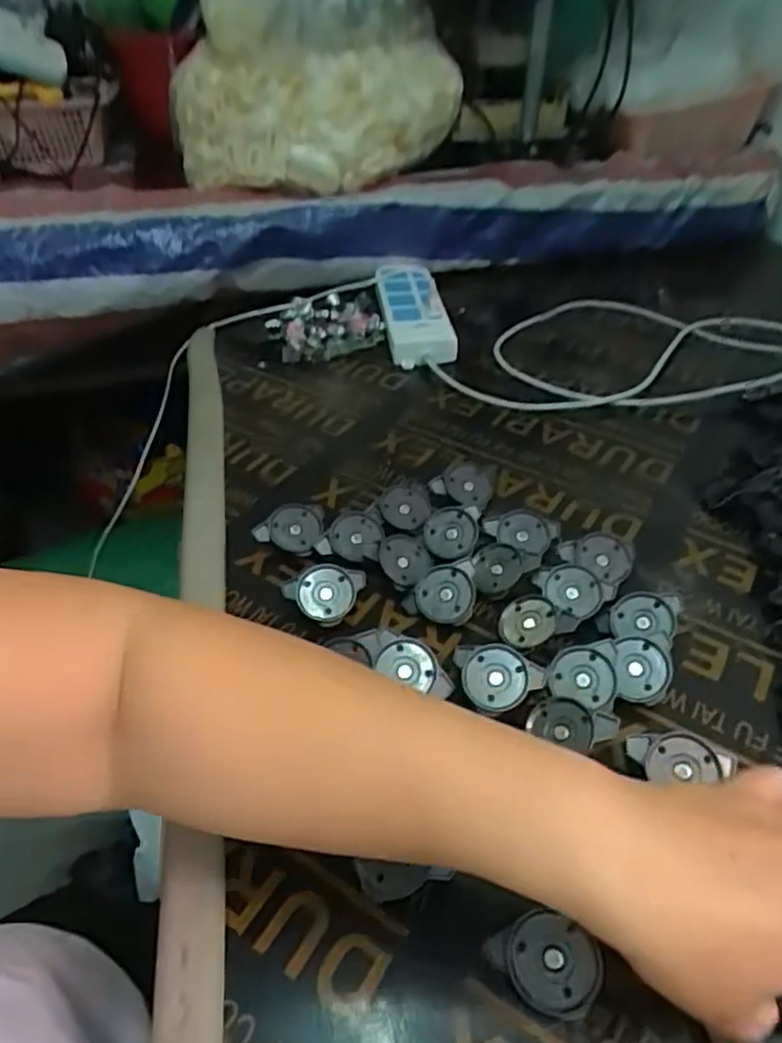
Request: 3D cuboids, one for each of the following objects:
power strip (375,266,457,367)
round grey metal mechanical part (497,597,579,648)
[{"bbox_3d":[0.026,-0.249,0.796,0.072,0.032,0.158,-9,59,-9],"label":"power strip"},{"bbox_3d":[0.103,0.072,0.479,0.051,0.015,0.039,-25,46,4],"label":"round grey metal mechanical part"}]

